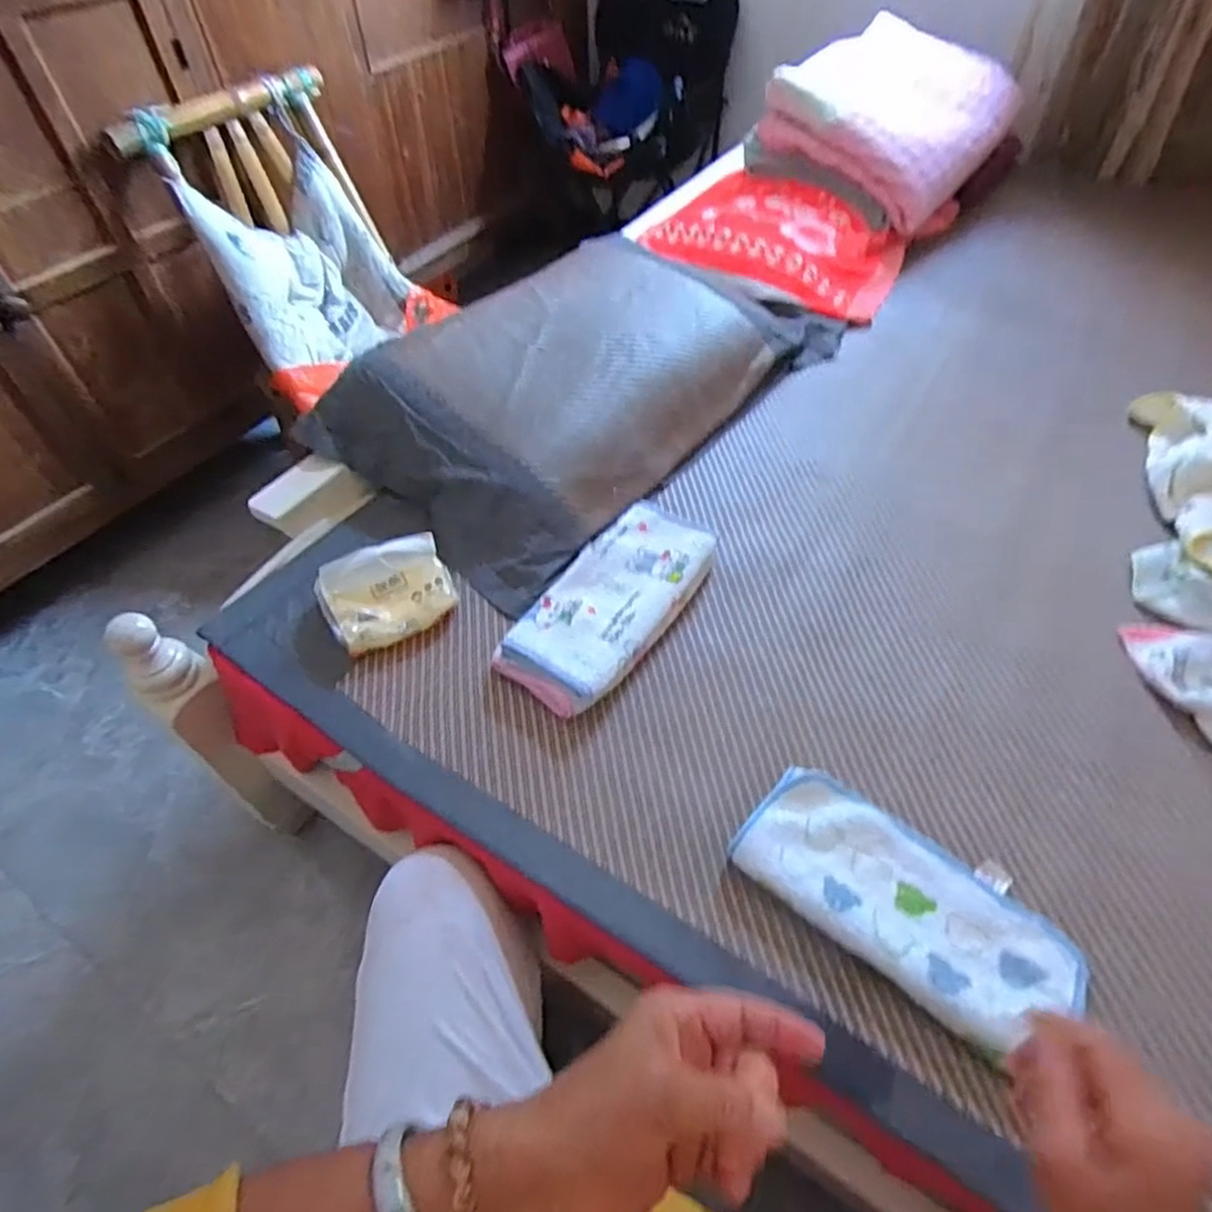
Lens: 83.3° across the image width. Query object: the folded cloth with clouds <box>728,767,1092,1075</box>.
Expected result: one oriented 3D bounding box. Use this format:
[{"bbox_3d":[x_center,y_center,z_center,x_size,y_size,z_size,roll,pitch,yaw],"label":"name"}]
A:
[{"bbox_3d":[0.235,0.225,0.531,0.246,0.028,0.126,31,57,26],"label":"folded cloth with clouds"}]

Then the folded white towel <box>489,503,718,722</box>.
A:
[{"bbox_3d":[0.008,-0.005,0.712,0.122,0.048,0.265,29,57,22],"label":"folded white towel"}]

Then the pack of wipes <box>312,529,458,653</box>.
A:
[{"bbox_3d":[-0.220,-0.011,0.696,0.124,0.070,0.080,-22,54,-16],"label":"pack of wipes"}]

